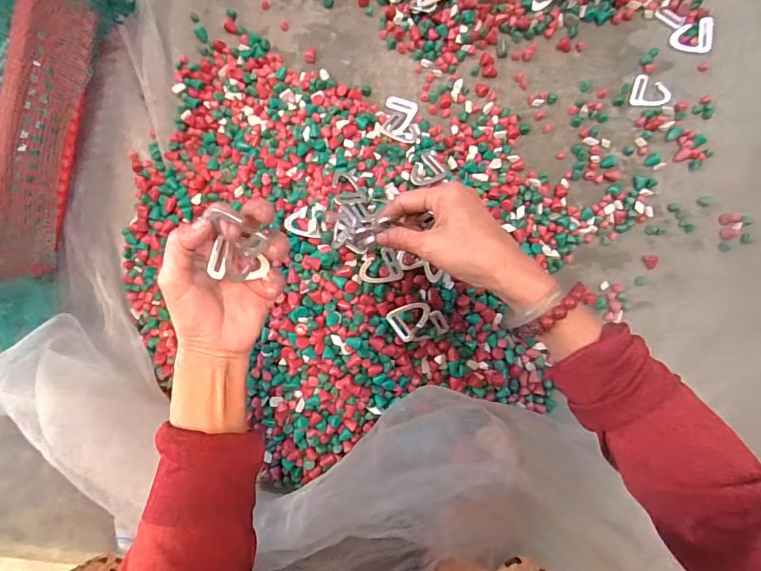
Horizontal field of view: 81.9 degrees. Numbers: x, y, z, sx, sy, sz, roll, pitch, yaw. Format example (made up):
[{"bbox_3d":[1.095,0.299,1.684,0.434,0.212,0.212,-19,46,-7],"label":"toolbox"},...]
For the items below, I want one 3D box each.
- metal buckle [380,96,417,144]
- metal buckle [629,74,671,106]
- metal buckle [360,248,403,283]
[{"bbox_3d":[0.025,-0.198,0.523,0.042,0.006,0.050,9,92,1],"label":"metal buckle"},{"bbox_3d":[0.317,-0.224,0.514,0.044,0.005,0.036,21,92,1],"label":"metal buckle"},{"bbox_3d":[-0.001,-0.015,0.454,0.039,0.007,0.034,-29,90,4],"label":"metal buckle"}]

